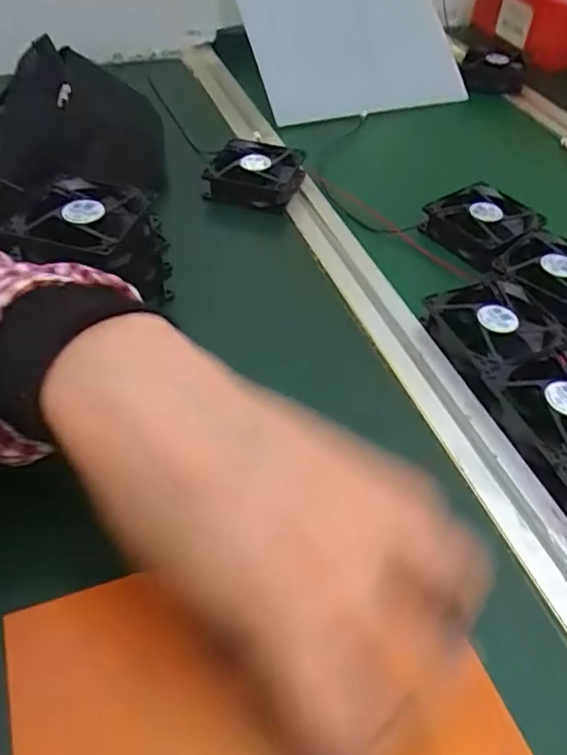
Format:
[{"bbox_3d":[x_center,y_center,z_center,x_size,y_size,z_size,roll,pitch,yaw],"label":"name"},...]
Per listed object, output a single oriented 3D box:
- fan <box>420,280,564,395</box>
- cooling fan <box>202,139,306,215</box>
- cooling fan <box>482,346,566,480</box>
[{"bbox_3d":[0.161,-0.034,0.438,0.090,0.023,0.091,-14,50,-16],"label":"fan"},{"bbox_3d":[-0.027,-0.197,0.574,0.085,0.027,0.079,11,48,6],"label":"cooling fan"},{"bbox_3d":[0.182,0.021,0.391,0.083,0.023,0.081,-17,51,-18],"label":"cooling fan"}]

